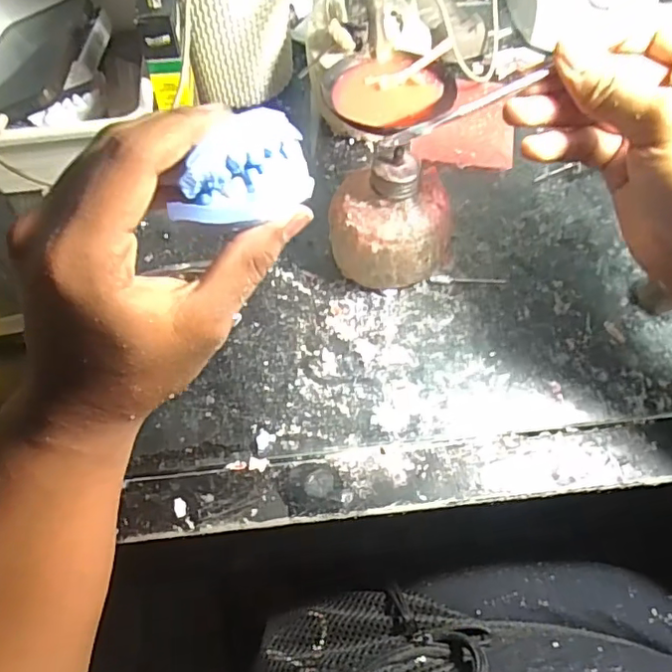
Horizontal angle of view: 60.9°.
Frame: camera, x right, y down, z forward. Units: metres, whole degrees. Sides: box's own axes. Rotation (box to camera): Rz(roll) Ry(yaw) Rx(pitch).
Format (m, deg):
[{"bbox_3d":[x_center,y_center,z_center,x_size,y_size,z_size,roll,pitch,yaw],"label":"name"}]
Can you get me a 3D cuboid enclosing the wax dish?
[{"bbox_3d":[0.029,-0.134,0.313,0.066,0.008,0.055,-25,62,-12],"label":"wax dish"}]

